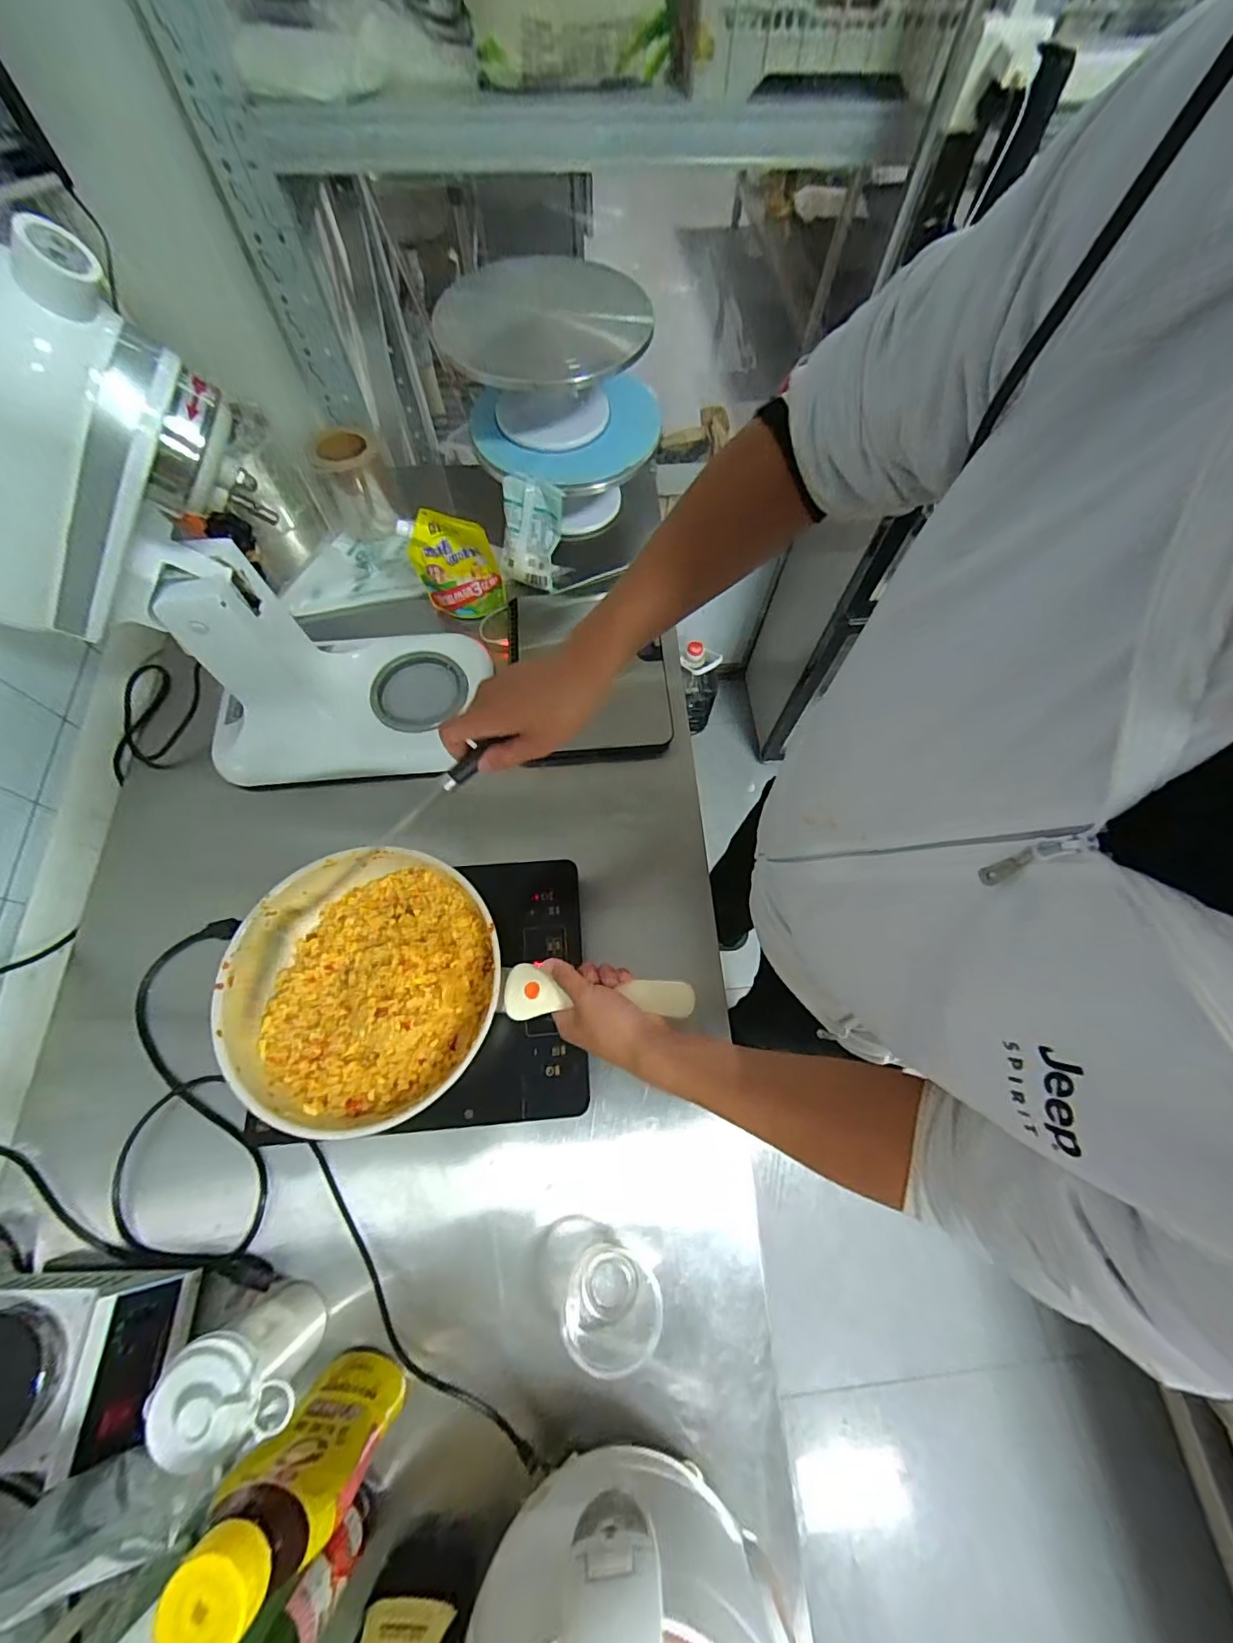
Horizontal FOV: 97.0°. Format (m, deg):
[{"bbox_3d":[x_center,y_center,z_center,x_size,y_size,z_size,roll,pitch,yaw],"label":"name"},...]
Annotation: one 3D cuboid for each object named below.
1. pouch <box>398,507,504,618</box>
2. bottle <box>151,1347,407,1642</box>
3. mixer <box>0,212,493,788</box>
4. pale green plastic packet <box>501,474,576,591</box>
[{"bbox_3d":[-0.236,-0.371,0.792,0.121,0.153,0.032,-3,68,-3],"label":"pouch"},{"bbox_3d":[-0.233,0.482,0.407,0.077,0.215,0.053,37,72,13],"label":"bottle"},{"bbox_3d":[-0.400,-0.245,0.566,0.391,0.475,0.205,-6,68,-4],"label":"mixer"},{"bbox_3d":[-0.125,-0.440,0.834,0.094,0.144,0.031,14,41,4],"label":"pale green plastic packet"}]

